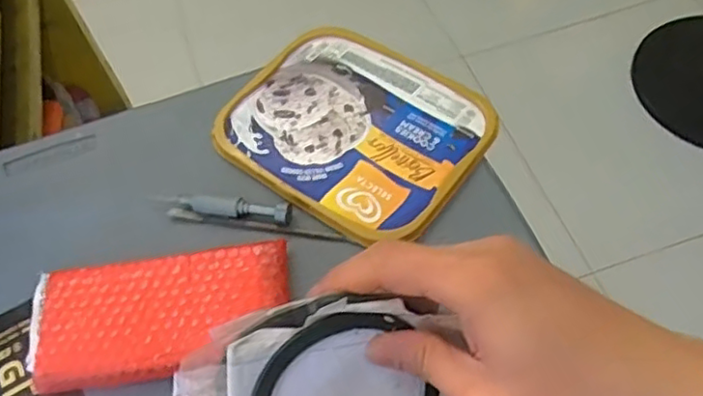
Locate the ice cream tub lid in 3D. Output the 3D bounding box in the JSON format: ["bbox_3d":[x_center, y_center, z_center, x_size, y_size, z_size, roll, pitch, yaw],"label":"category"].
[{"bbox_3d":[0.002,-0.060,0.519,0.198,0.006,0.167,31,65,21],"label":"ice cream tub lid"}]

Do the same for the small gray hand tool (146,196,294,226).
[{"bbox_3d":[-0.099,0.006,0.482,0.108,0.013,0.017,7,58,8],"label":"small gray hand tool"}]

